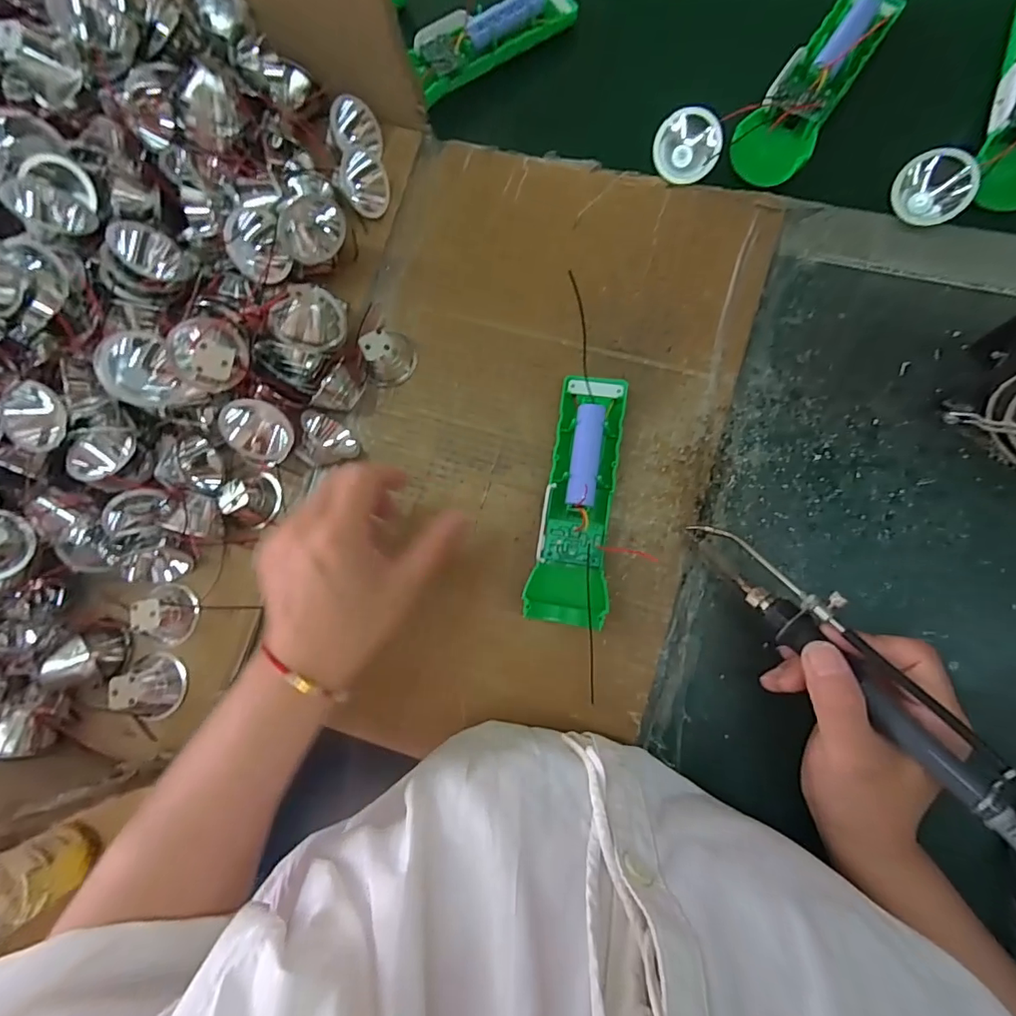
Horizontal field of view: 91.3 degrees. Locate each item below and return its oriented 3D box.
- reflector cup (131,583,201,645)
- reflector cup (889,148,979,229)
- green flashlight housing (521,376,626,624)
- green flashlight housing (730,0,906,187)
[{"bbox_3d":[-0.235,0.074,0.339,0.031,0.029,0.040,-10,80,7],"label":"reflector cup"},{"bbox_3d":[0.269,-0.202,0.311,0.024,0.038,0.042,-33,84,-19],"label":"reflector cup"},{"bbox_3d":[0.044,-0.006,0.320,0.048,0.028,0.157,5,83,9],"label":"green flashlight housing"},{"bbox_3d":[0.208,-0.287,0.334,0.048,0.025,0.138,36,88,12],"label":"green flashlight housing"}]

